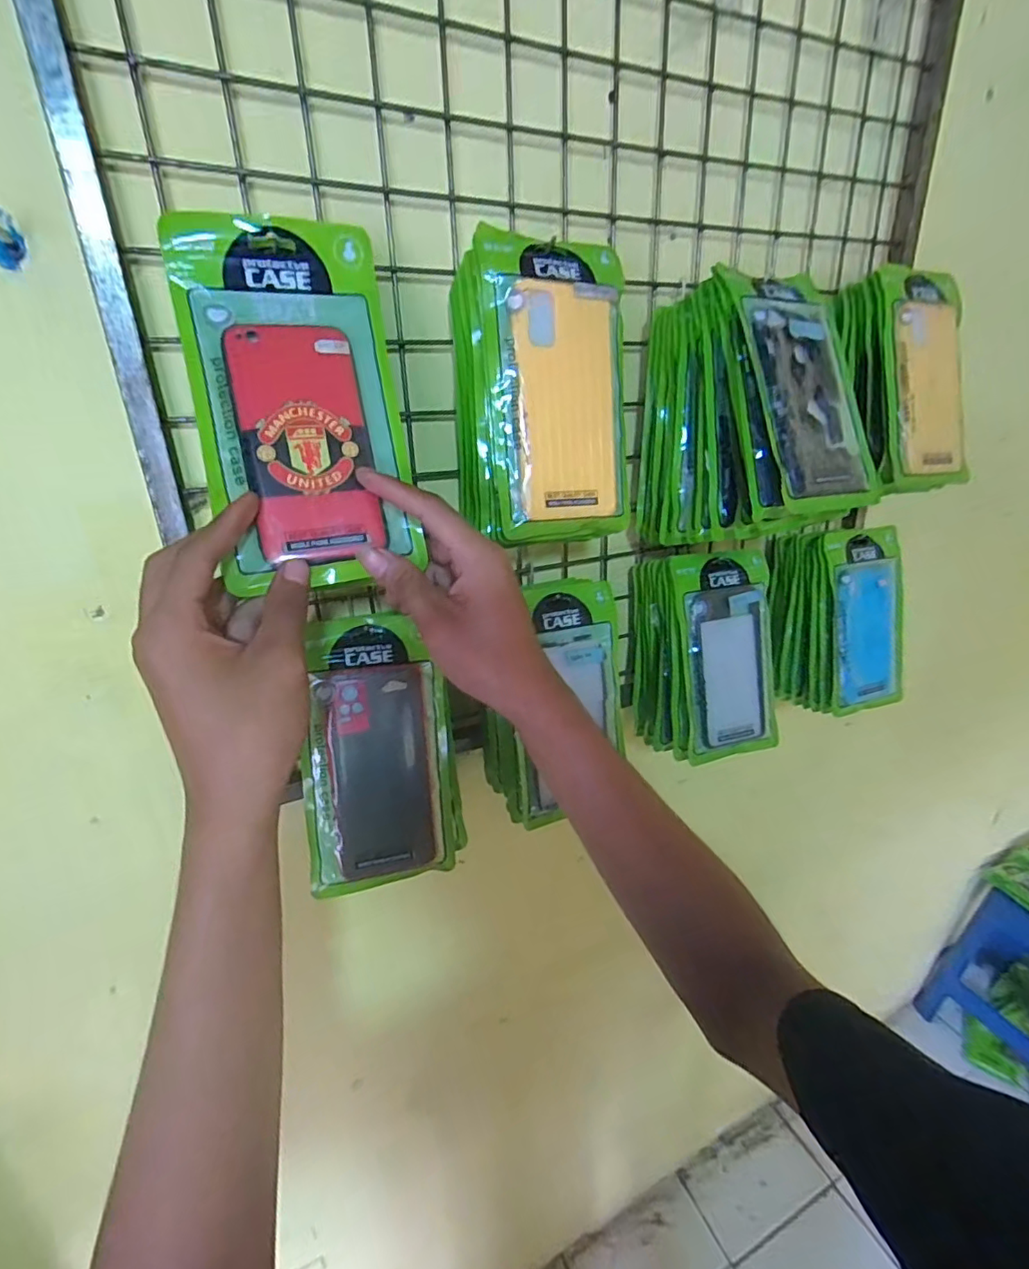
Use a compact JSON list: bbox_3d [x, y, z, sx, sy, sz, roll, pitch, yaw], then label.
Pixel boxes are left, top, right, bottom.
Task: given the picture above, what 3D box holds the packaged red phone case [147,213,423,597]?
[{"bbox_3d":[-0.124,-0.136,0.327,0.112,0.209,0.010,-11,0,-20],"label":"packaged red phone case"}]

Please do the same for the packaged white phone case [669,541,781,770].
[{"bbox_3d":[0.221,0.020,0.575,0.107,0.210,0.011,-9,6,-17],"label":"packaged white phone case"}]

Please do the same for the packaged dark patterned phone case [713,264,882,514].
[{"bbox_3d":[0.240,-0.201,0.456,0.112,0.199,0.017,-13,-4,-26],"label":"packaged dark patterned phone case"}]

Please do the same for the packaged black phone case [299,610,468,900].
[{"bbox_3d":[-0.107,0.093,0.445,0.117,0.211,0.020,-7,5,-17],"label":"packaged black phone case"}]

